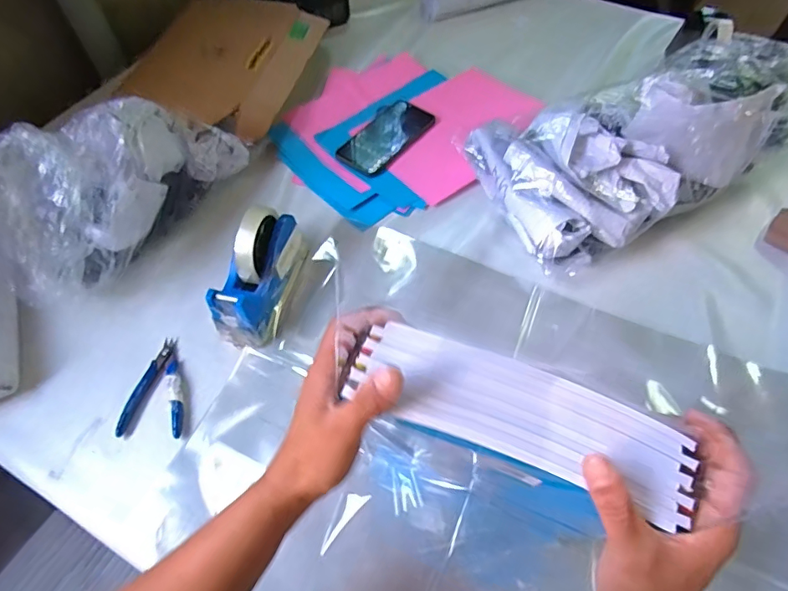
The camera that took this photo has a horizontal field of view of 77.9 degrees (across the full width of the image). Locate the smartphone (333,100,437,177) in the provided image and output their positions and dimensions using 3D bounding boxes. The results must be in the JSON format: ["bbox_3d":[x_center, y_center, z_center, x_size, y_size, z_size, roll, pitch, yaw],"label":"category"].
[{"bbox_3d":[-0.011,-0.263,0.795,0.089,0.010,0.181,30,63,18],"label":"smartphone"}]

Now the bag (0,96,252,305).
[{"bbox_3d":[-0.346,-0.142,0.627,0.155,0.172,0.327,35,64,20],"label":"bag"}]

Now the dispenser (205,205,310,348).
[{"bbox_3d":[-0.166,-0.030,0.589,0.064,0.108,0.158,9,58,5],"label":"dispenser"}]

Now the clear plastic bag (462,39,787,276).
[{"bbox_3d":[0.358,-0.214,0.676,0.451,0.158,0.228,-19,59,-10],"label":"clear plastic bag"}]

